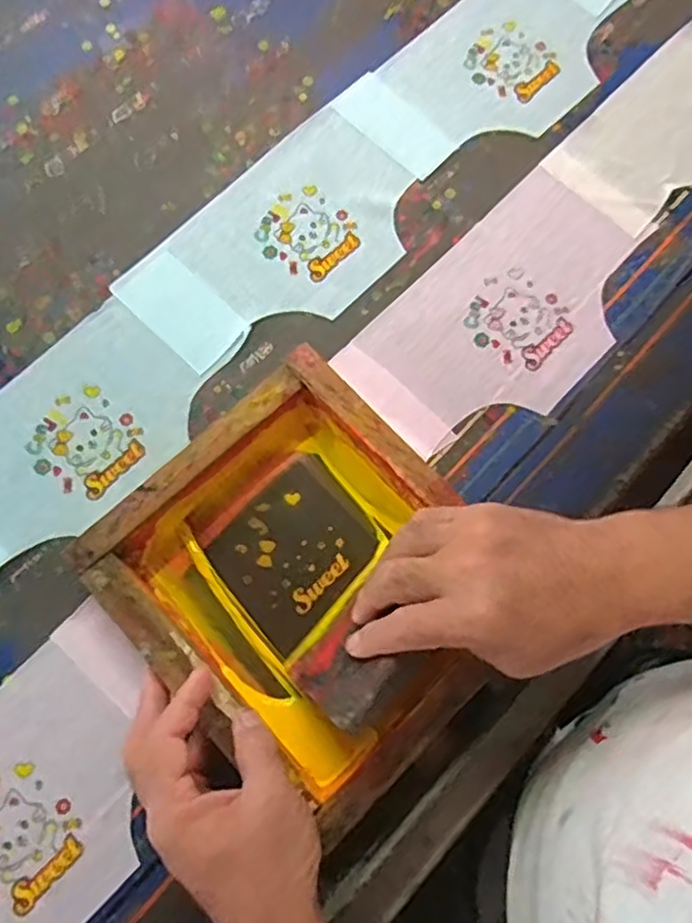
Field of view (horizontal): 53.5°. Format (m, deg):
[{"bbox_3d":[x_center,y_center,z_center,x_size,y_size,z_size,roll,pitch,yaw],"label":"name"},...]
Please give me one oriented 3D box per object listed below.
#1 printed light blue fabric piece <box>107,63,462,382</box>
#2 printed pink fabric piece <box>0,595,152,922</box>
[{"bbox_3d":[-0.033,-0.196,0.572,0.145,0.010,0.301,43,77,11],"label":"printed light blue fabric piece"},{"bbox_3d":[-0.226,0.246,0.441,0.148,0.010,0.280,43,77,11],"label":"printed pink fabric piece"}]

